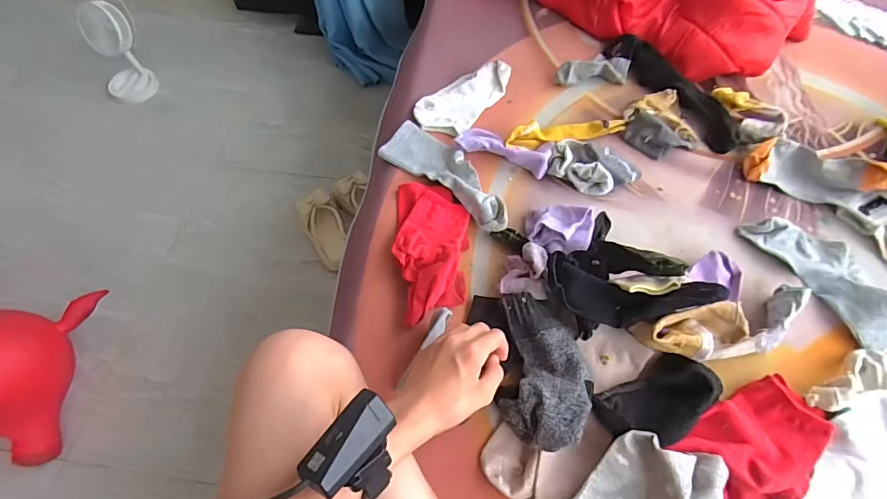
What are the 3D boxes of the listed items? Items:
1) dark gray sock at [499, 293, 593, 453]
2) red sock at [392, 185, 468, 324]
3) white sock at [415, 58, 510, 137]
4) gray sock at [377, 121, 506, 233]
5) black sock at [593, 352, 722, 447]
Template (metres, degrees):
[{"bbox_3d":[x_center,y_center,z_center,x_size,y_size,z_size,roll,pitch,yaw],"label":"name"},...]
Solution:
[{"bbox_3d":[0.111,0.130,0.505,0.089,0.062,0.162,6,62,1],"label":"dark gray sock"},{"bbox_3d":[-0.015,-0.007,0.588,0.092,0.058,0.199,2,62,-1],"label":"red sock"},{"bbox_3d":[0.028,-0.242,0.732,0.090,0.031,0.164,33,66,15],"label":"white sock"},{"bbox_3d":[0.011,-0.111,0.656,0.223,0.035,0.076,38,68,17],"label":"gray sock"},{"bbox_3d":[0.232,0.161,0.496,0.137,0.037,0.074,-26,66,-14],"label":"black sock"}]

